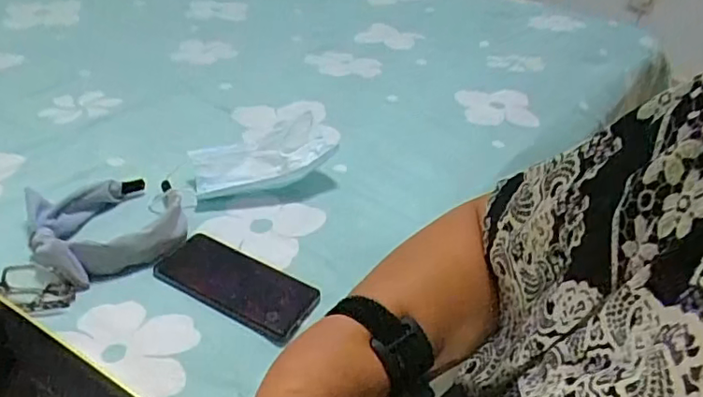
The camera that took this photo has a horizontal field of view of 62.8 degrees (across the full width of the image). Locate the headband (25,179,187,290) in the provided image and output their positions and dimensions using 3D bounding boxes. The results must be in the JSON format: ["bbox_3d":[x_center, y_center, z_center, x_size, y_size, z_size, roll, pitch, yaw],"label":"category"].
[{"bbox_3d":[-0.251,0.022,0.597,0.145,0.036,0.141,-16,43,-26],"label":"headband"}]

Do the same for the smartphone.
[{"bbox_3d":[-0.111,0.082,0.569,0.155,0.016,0.081,21,40,18],"label":"smartphone"}]

